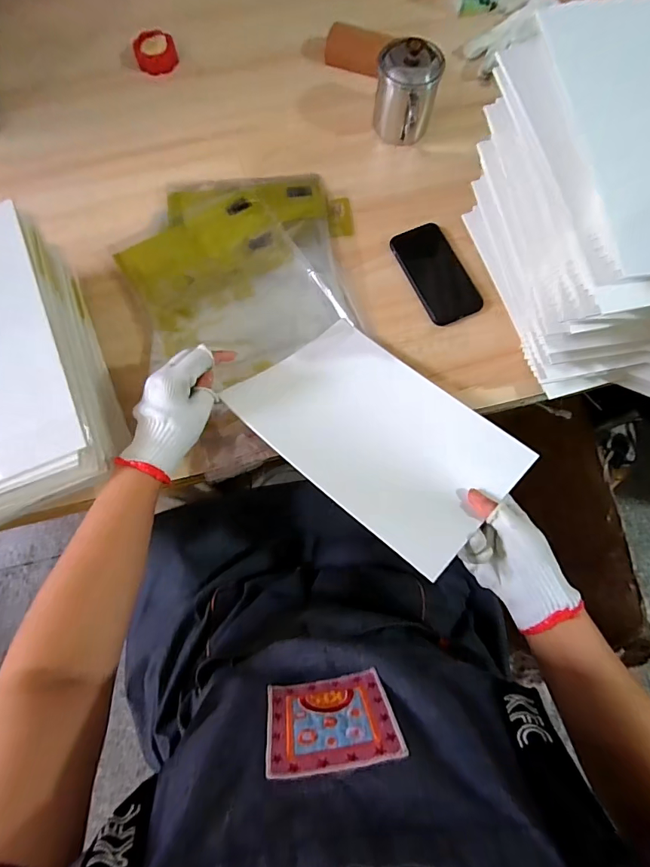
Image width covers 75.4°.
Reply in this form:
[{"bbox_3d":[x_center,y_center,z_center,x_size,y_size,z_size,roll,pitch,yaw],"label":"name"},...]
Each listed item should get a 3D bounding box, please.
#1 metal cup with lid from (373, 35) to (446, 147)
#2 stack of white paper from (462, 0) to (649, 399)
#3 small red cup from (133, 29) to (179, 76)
[{"bbox_3d":[0.114,-0.473,0.593,0.086,0.099,0.089,8,75,2],"label":"metal cup with lid"},{"bbox_3d":[0.310,-0.206,0.452,0.231,0.246,0.302,-7,75,-2],"label":"stack of white paper"},{"bbox_3d":[-0.267,-0.599,0.660,0.065,0.030,0.061,-17,76,-5],"label":"small red cup"}]

